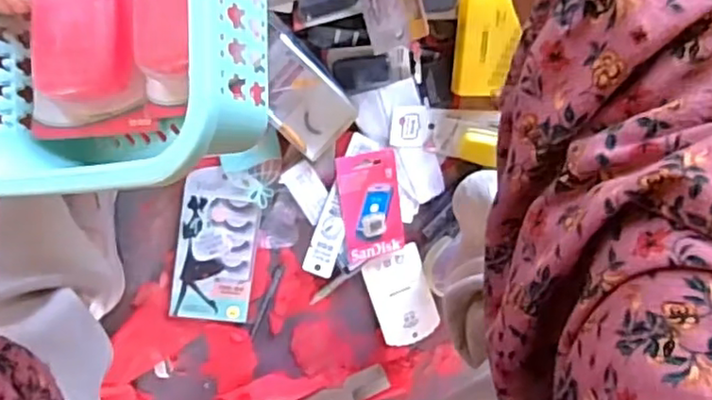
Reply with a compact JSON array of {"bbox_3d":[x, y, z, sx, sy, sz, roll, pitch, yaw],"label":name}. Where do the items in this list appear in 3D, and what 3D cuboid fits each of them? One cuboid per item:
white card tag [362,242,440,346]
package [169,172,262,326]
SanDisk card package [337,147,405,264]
[{"bbox_3d":[0.059,0.122,0.814,0.074,0.009,0.120,-18,99,-2],"label":"white card tag"},{"bbox_3d":[-0.164,0.056,0.762,0.091,0.013,0.176,7,97,-6],"label":"package"},{"bbox_3d":[0.018,0.008,0.763,0.076,0.008,0.128,-13,106,-18],"label":"SanDisk card package"}]

